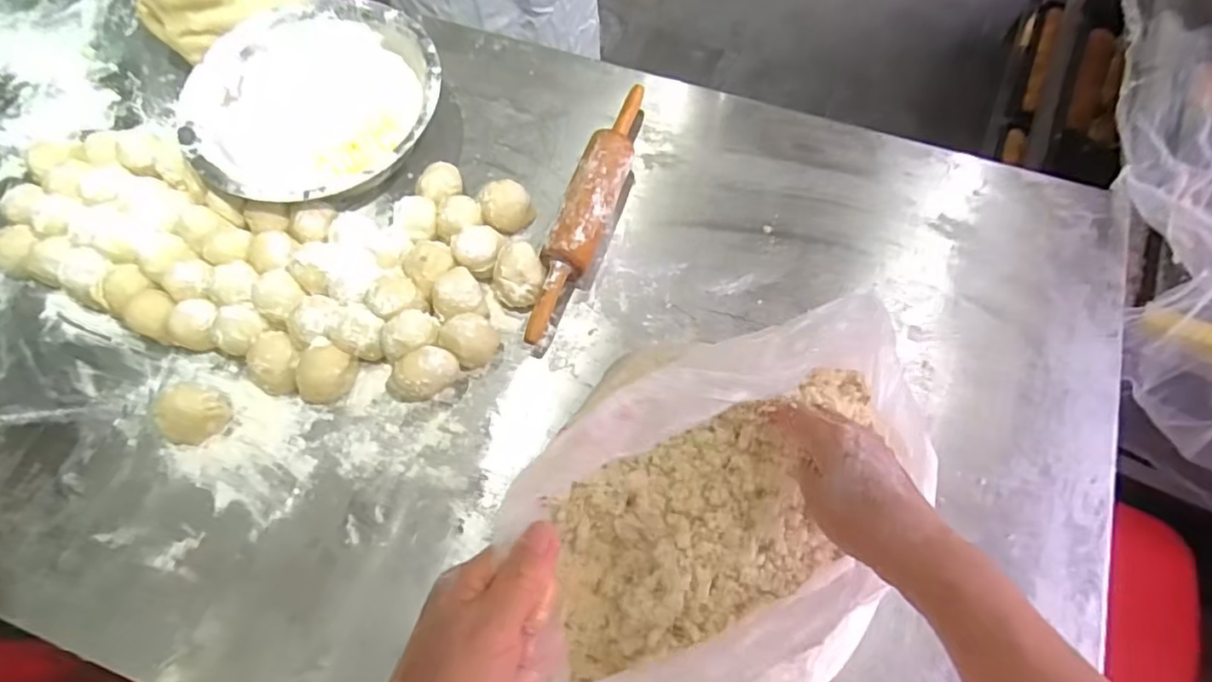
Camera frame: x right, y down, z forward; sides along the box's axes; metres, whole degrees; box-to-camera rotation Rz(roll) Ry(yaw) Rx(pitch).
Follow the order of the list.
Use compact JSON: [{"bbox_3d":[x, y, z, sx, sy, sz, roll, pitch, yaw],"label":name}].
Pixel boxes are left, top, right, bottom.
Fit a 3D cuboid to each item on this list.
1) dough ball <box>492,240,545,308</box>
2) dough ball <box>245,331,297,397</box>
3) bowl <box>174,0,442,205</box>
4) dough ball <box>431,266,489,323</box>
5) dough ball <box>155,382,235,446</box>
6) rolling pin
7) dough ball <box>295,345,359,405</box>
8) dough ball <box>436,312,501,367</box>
[{"bbox_3d":[-0.091,-0.064,0.652,0.053,0.052,0.056,0,68,1],"label":"dough ball"},{"bbox_3d":[-0.324,0.025,0.620,0.049,0.044,0.054,26,70,11],"label":"dough ball"},{"bbox_3d":[-0.323,-0.257,0.716,0.273,0.084,0.260,0,68,1],"label":"bowl"},{"bbox_3d":[-0.152,-0.044,0.640,0.049,0.042,0.047,0,68,1],"label":"dough ball"},{"bbox_3d":[-0.405,0.073,0.612,0.055,0.045,0.061,21,70,10],"label":"dough ball"},{"bbox_3d":[-0.016,-0.148,0.684,0.054,0.059,0.337,18,69,8],"label":"rolling pin"},{"bbox_3d":[-0.276,0.033,0.616,0.047,0.043,0.047,0,68,1],"label":"dough ball"},{"bbox_3d":[-0.136,0.000,0.620,0.054,0.055,0.046,34,72,14],"label":"dough ball"}]

